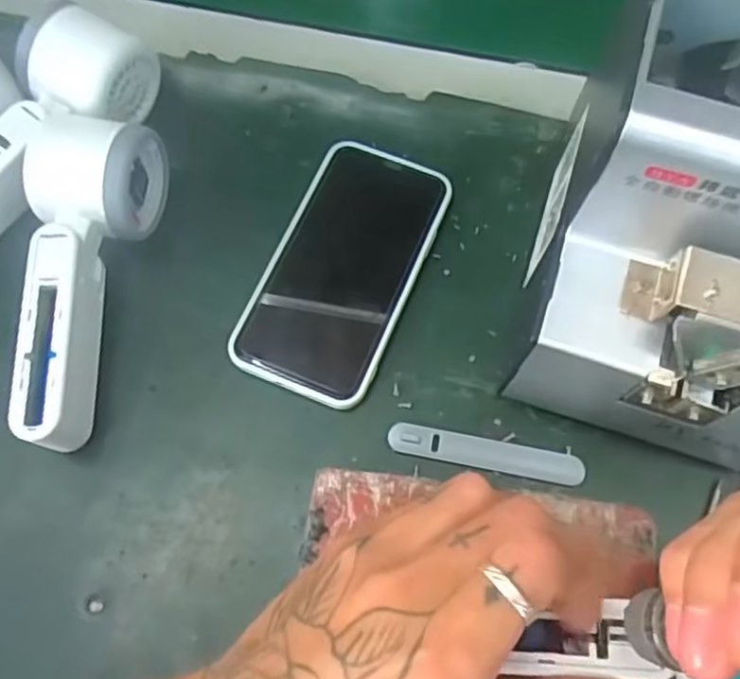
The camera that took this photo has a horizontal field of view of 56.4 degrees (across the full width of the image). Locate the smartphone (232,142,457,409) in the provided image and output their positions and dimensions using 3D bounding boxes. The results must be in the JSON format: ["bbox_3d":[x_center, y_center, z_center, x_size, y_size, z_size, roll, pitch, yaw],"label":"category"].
[{"bbox_3d":[-0.013,-0.039,0.365,0.074,0.010,0.143,22,71,6],"label":"smartphone"}]

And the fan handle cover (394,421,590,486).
[{"bbox_3d":[0.057,0.056,0.337,0.094,0.004,0.015,11,70,2],"label":"fan handle cover"}]

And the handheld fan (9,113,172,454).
[{"bbox_3d":[-0.144,-0.034,0.336,0.055,0.046,0.171,7,72,-2],"label":"handheld fan"}]

